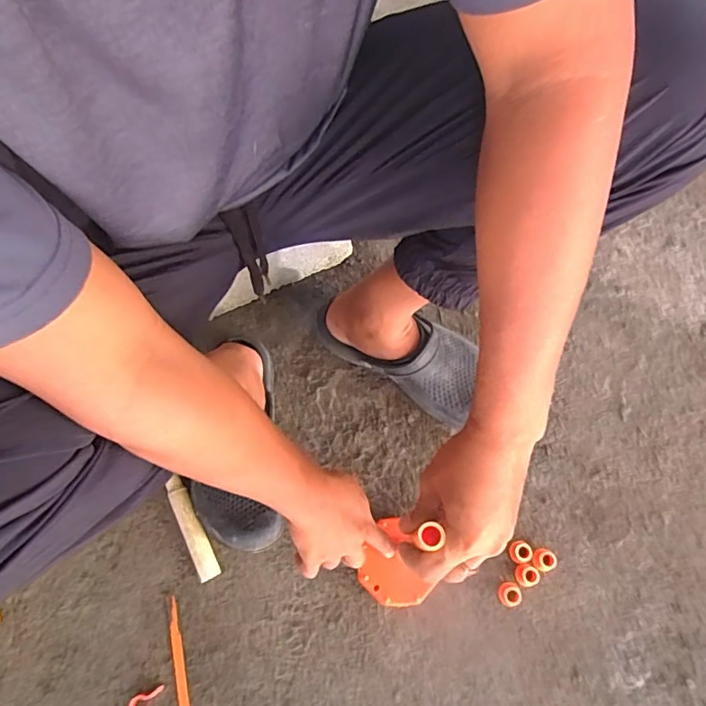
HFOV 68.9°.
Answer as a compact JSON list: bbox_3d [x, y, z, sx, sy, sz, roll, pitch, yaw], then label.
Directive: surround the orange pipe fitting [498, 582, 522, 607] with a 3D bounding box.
[{"bbox_3d":[0.195,0.301,0.641,0.026,0.022,0.026,0,68,1],"label":"orange pipe fitting"}]

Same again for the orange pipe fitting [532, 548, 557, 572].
[{"bbox_3d":[0.243,0.264,0.658,0.028,0.023,0.026,-1,68,1],"label":"orange pipe fitting"}]

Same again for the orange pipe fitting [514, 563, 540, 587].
[{"bbox_3d":[0.219,0.280,0.651,0.026,0.017,0.026,-12,69,-4],"label":"orange pipe fitting"}]

